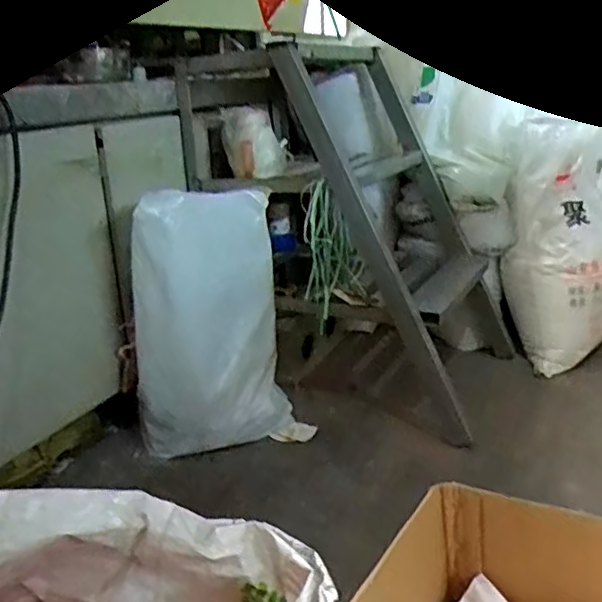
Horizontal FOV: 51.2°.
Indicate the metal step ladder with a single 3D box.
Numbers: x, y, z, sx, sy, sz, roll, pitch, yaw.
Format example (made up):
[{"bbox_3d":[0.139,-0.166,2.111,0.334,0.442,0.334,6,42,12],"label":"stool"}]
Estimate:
[{"bbox_3d":[0.142,-0.221,1.690,0.751,0.846,0.557,7,22,25],"label":"metal step ladder"}]

